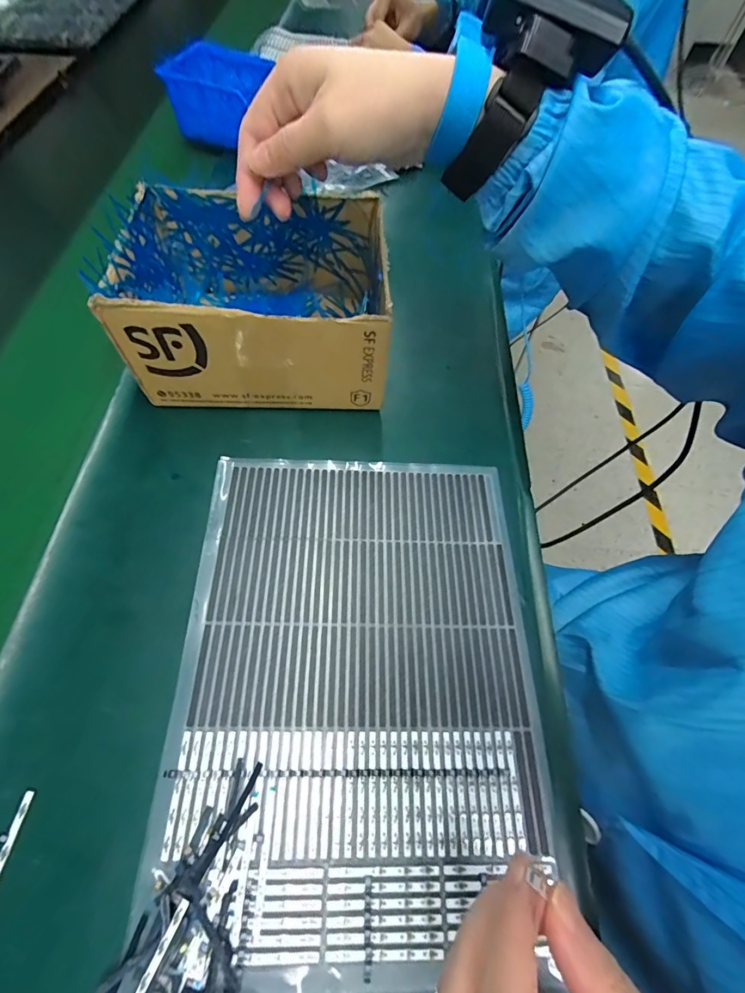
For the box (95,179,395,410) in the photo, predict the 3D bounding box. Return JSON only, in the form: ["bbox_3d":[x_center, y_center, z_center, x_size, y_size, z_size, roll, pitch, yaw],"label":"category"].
[{"bbox_3d":[-0.090,-0.164,0.356,0.193,0.104,0.148,0,62,-2],"label":"box"}]

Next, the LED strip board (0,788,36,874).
[{"bbox_3d":[-0.197,0.190,0.220,0.011,0.006,0.060,5,62,1],"label":"LED strip board"}]

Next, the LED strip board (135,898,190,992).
[{"bbox_3d":[-0.107,0.229,0.201,0.005,0.004,0.059,23,64,10],"label":"LED strip board"}]

